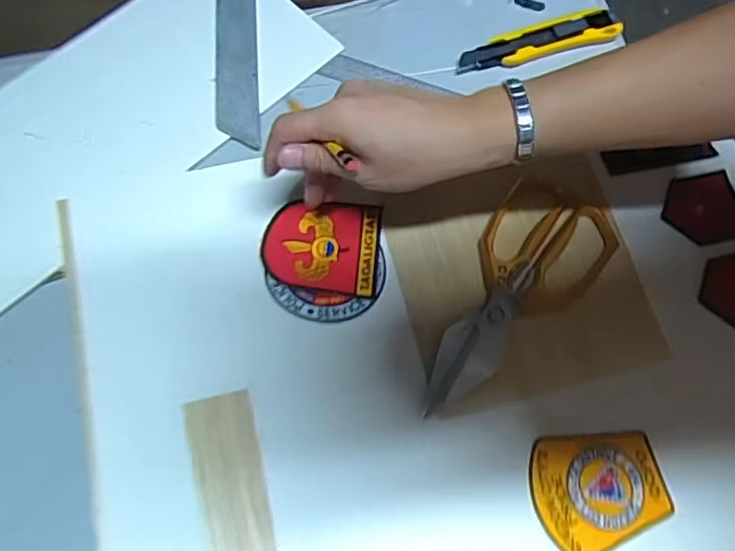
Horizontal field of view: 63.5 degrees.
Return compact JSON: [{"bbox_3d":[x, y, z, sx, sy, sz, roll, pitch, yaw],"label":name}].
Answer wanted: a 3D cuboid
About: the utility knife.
[{"bbox_3d":[0.160,-0.226,0.569,0.156,0.019,0.036,-13,71,-7],"label":"utility knife"}]

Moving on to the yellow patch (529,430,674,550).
[{"bbox_3d":[0.169,0.155,0.434,0.094,0.005,0.081,-12,71,-7],"label":"yellow patch"}]

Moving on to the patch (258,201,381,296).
[{"bbox_3d":[-0.038,-0.024,0.484,0.093,0.007,0.074,6,74,-2],"label":"patch"}]

